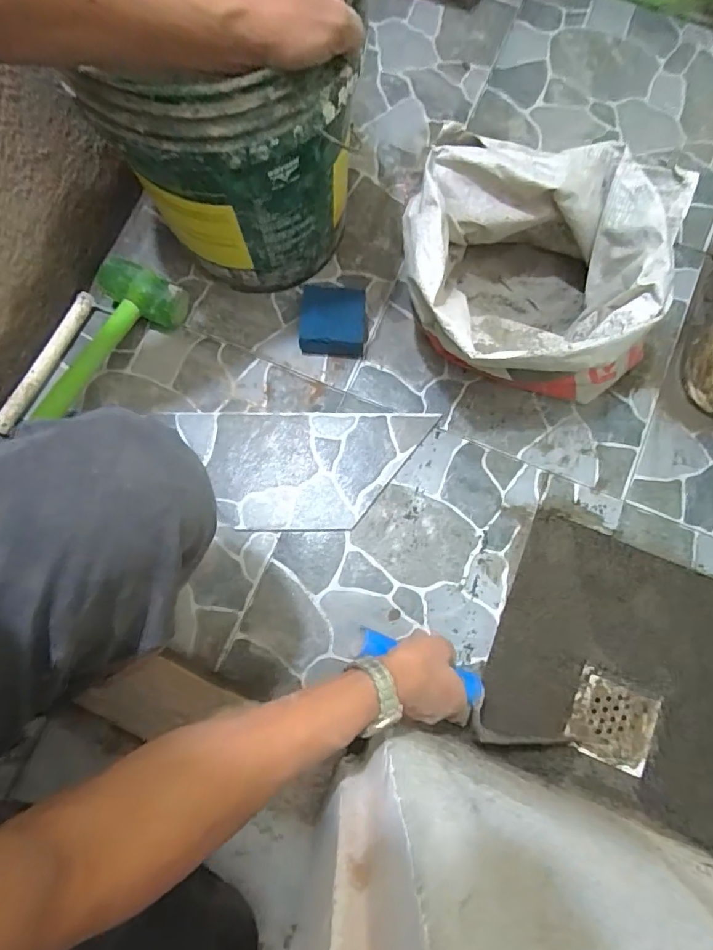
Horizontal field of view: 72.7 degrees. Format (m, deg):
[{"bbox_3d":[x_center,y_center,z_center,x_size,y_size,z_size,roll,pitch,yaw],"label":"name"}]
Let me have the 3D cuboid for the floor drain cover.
[{"bbox_3d":[0.308,0.300,0.586,0.098,0.007,0.091,21,79,5],"label":"floor drain cover"}]

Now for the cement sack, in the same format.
[{"bbox_3d":[0.219,-0.236,0.592,0.322,0.169,0.266,3,78,1],"label":"cement sack"}]

